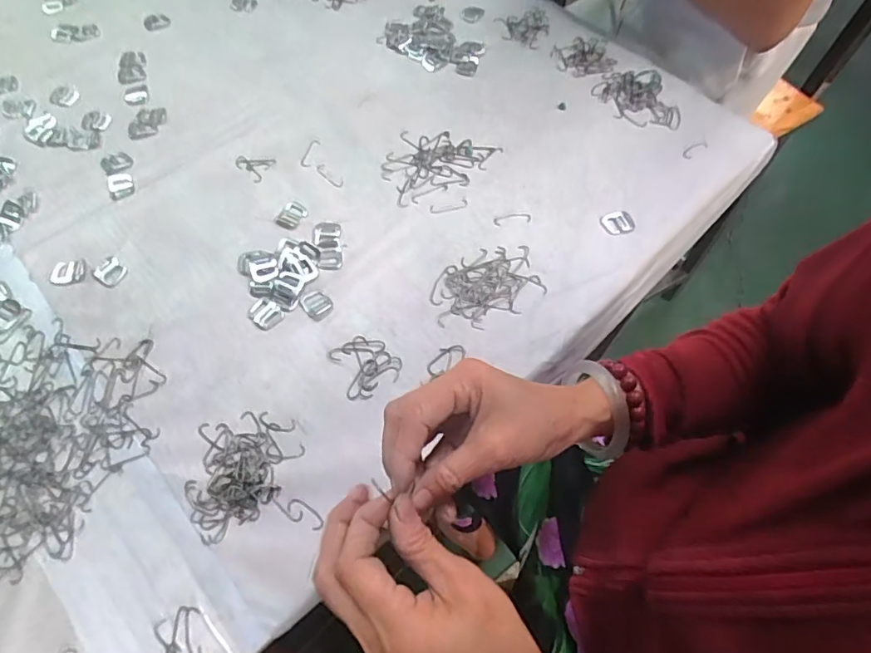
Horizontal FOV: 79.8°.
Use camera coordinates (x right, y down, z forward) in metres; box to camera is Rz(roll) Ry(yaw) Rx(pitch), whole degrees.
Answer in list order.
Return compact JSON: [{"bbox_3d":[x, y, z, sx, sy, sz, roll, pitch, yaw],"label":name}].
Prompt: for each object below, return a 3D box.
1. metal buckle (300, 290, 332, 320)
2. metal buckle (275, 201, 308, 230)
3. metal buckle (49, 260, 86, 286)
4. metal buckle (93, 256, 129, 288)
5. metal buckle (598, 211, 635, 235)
[{"bbox_3d":[-0.117,-0.022,0.511,0.025,0.004,0.032,-40,70,-19],"label":"metal buckle"},{"bbox_3d":[-0.157,-0.122,0.564,0.029,0.006,0.032,31,66,14],"label":"metal buckle"},{"bbox_3d":[-0.374,-0.055,0.527,0.034,0.004,0.029,-10,63,-7],"label":"metal buckle"},{"bbox_3d":[-0.331,-0.056,0.530,0.030,0.004,0.028,35,67,16],"label":"metal buckle"},{"bbox_3d":[0.196,-0.113,0.563,0.033,0.005,0.033,-2,71,5],"label":"metal buckle"}]

